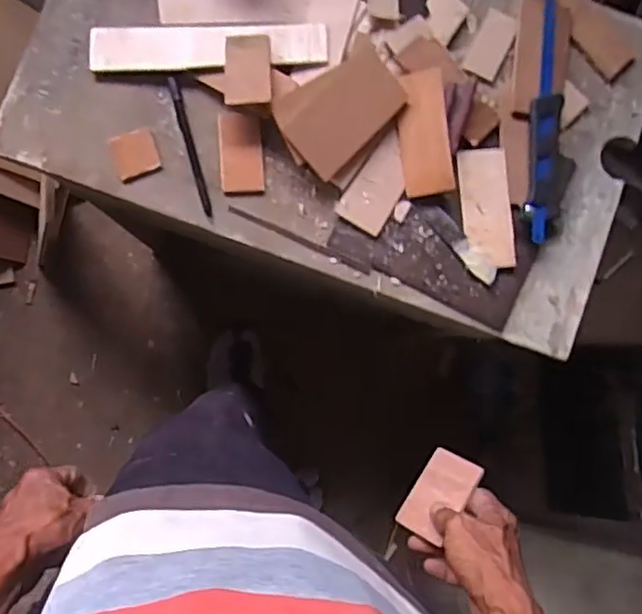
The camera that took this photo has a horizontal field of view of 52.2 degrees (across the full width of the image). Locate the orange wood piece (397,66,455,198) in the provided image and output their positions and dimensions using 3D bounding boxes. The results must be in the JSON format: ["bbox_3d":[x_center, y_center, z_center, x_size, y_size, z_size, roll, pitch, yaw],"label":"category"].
[{"bbox_3d":[0.095,-0.160,0.603,0.045,0.006,0.111,-6,95,18],"label":"orange wood piece"}]

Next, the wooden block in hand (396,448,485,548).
[{"bbox_3d":[0.107,0.169,0.589,0.049,0.004,0.078,23,71,34],"label":"wooden block in hand"}]

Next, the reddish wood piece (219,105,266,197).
[{"bbox_3d":[-0.074,-0.144,0.606,0.040,0.006,0.080,-3,89,-6],"label":"reddish wood piece"}]

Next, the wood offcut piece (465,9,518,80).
[{"bbox_3d":[0.164,-0.253,0.631,0.029,0.010,0.066,25,86,-5],"label":"wood offcut piece"}]

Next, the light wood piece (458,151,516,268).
[{"bbox_3d":[0.157,-0.093,0.619,0.044,0.007,0.112,-6,89,19],"label":"light wood piece"}]

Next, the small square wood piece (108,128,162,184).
[{"bbox_3d":[-0.169,-0.139,0.599,0.039,0.008,0.042,-19,90,-6],"label":"small square wood piece"}]

